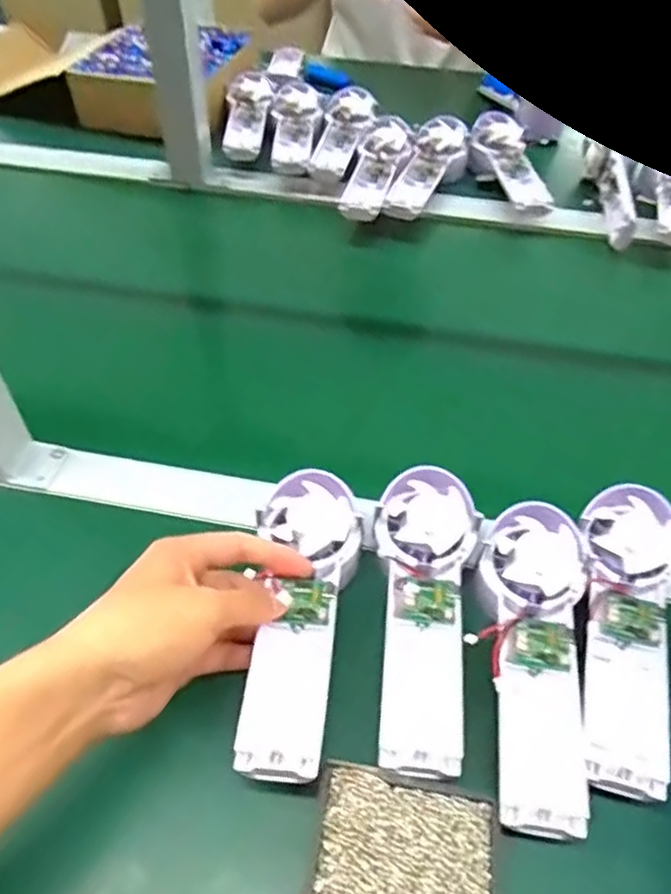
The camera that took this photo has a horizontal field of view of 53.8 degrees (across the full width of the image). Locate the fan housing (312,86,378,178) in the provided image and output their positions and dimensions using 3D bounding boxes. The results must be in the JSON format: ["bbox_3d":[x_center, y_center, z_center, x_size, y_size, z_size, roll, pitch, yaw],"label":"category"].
[{"bbox_3d":[0.012,-0.376,0.784,0.060,0.036,0.163,8,49,4],"label":"fan housing"}]

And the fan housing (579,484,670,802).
[{"bbox_3d":[0.174,0.105,0.387,0.060,0.022,0.177,11,62,7],"label":"fan housing"}]

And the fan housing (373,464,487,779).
[{"bbox_3d":[0.053,0.089,0.385,0.062,0.027,0.180,7,49,3],"label":"fan housing"}]

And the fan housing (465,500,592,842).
[{"bbox_3d":[0.110,0.113,0.367,0.061,0.032,0.172,11,50,6],"label":"fan housing"}]

